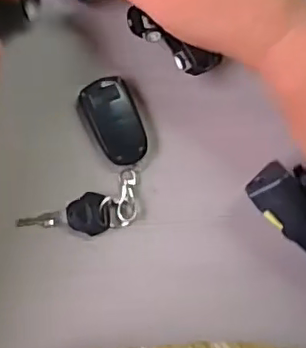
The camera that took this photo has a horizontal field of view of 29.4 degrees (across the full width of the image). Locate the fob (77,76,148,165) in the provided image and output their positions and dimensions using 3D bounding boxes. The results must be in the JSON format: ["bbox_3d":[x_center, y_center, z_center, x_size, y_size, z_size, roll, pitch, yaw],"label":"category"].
[{"bbox_3d":[-0.025,-0.034,0.383,0.034,0.011,0.057,-28,93,-6],"label":"fob"}]

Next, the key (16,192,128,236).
[{"bbox_3d":[-0.053,0.030,0.382,0.066,0.006,0.026,-15,91,-7],"label":"key"}]

